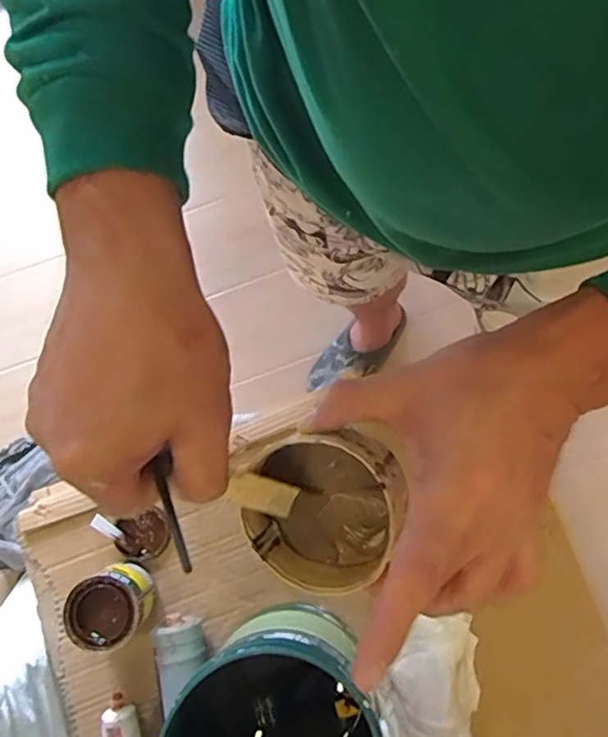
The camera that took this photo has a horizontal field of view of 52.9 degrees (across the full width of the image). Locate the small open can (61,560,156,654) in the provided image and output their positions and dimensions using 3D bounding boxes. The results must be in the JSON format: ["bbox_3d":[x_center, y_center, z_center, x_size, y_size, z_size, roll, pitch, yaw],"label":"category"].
[{"bbox_3d":[-0.196,0.244,0.627,0.073,0.064,0.080,0,81,2],"label":"small open can"}]

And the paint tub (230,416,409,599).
[{"bbox_3d":[0.017,0.074,0.345,0.088,0.068,0.088,2,96,22],"label":"paint tub"}]

